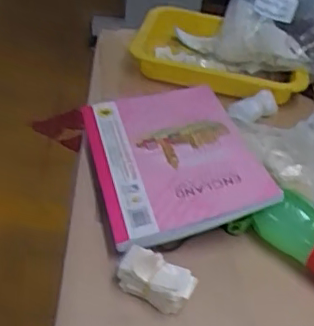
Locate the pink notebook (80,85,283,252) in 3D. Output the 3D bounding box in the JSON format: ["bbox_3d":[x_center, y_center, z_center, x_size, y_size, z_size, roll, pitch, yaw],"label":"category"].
[{"bbox_3d":[0.017,-0.010,0.681,0.174,0.028,0.253,-14,38,-7],"label":"pink notebook"}]

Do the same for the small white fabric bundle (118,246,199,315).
[{"bbox_3d":[-0.002,0.107,0.548,0.068,0.038,0.036,19,39,16],"label":"small white fabric bundle"}]

